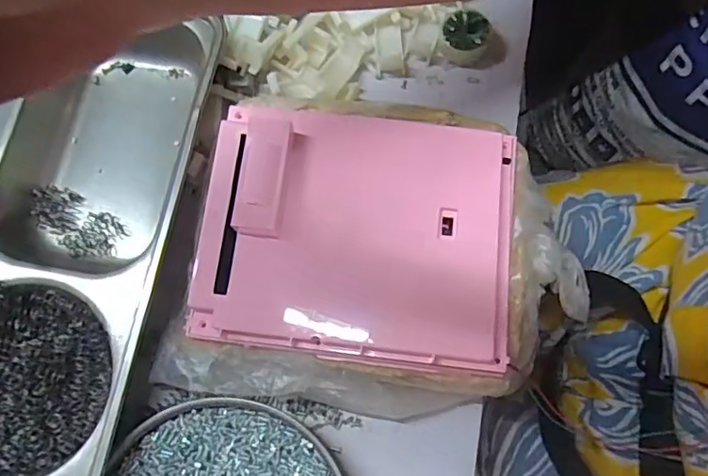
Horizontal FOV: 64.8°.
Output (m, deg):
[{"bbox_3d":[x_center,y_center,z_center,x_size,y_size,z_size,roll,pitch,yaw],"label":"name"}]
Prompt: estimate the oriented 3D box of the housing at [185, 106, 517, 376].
[{"bbox_3d":[0.001,-0.008,0.282,0.156,0.024,0.130,7,75,1],"label":"housing"}]

